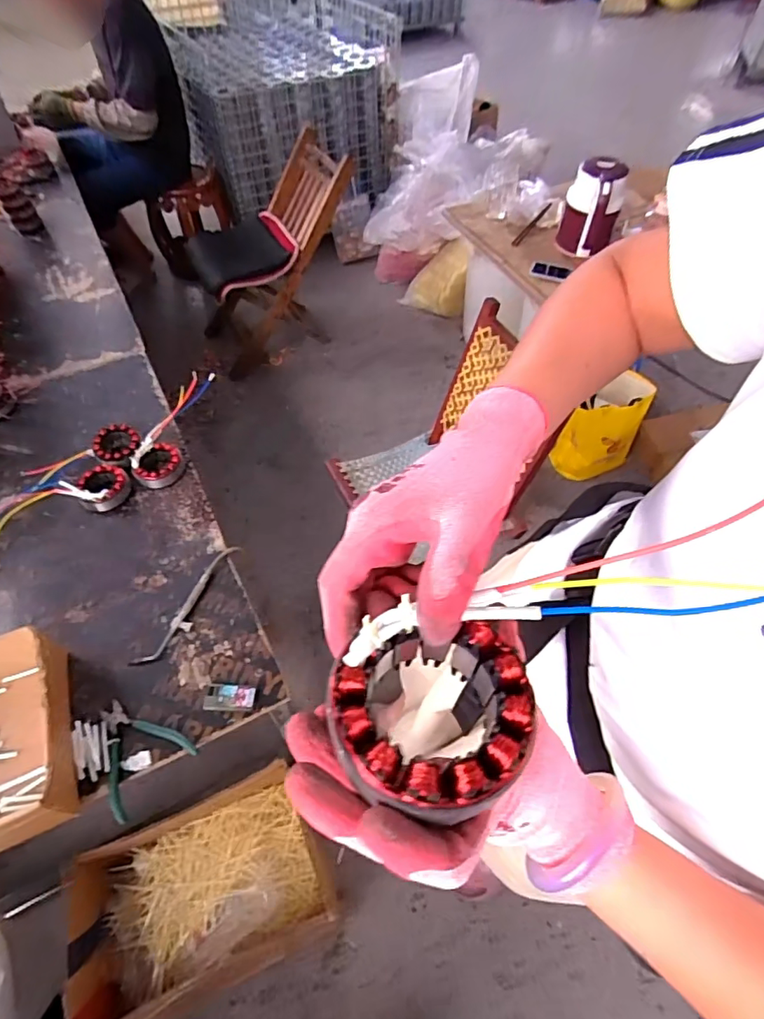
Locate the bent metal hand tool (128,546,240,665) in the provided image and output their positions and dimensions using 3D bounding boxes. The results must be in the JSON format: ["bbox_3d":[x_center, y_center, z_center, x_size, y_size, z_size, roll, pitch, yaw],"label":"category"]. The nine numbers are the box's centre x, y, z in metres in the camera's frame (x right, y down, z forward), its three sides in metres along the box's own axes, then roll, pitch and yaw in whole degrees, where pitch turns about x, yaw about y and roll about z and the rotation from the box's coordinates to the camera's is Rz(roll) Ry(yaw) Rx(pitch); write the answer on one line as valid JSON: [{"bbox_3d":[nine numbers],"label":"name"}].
[{"bbox_3d":[-0.297,0.146,0.816,0.042,0.009,0.235,22,57,17],"label":"bent metal hand tool"}]

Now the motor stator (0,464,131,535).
[{"bbox_3d":[-0.579,-0.019,0.929,0.246,0.042,0.099,-19,55,-12],"label":"motor stator"}]

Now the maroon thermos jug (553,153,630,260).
[{"bbox_3d":[0.597,-0.862,1.481,0.155,0.205,0.127,18,56,14],"label":"maroon thermos jug"}]

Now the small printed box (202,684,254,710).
[{"bbox_3d":[-0.212,0.263,0.726,0.070,0.014,0.035,0,53,2],"label":"small printed box"}]

